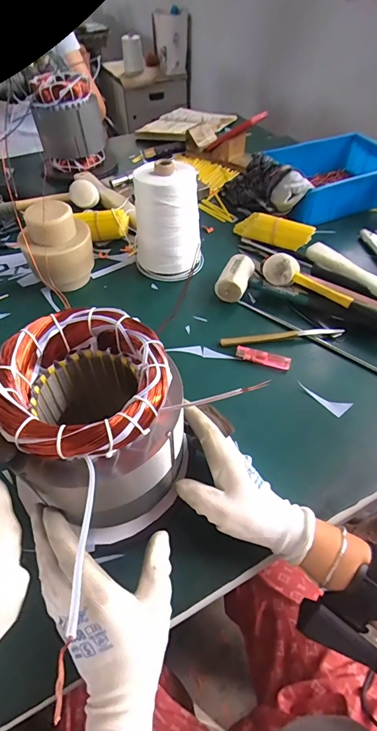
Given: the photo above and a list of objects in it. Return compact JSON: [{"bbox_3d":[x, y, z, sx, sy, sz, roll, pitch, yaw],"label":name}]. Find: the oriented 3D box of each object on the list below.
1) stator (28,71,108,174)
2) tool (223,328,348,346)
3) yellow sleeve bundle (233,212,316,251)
[{"bbox_3d":[-0.290,-0.578,0.907,0.122,0.204,0.122,20,54,17],"label":"stator"},{"bbox_3d":[0.142,-0.044,0.558,0.184,0.014,0.018,-7,51,-5],"label":"tool"},{"bbox_3d":[0.160,-0.262,0.712,0.159,0.048,0.055,37,60,27],"label":"yellow sleeve bundle"}]

